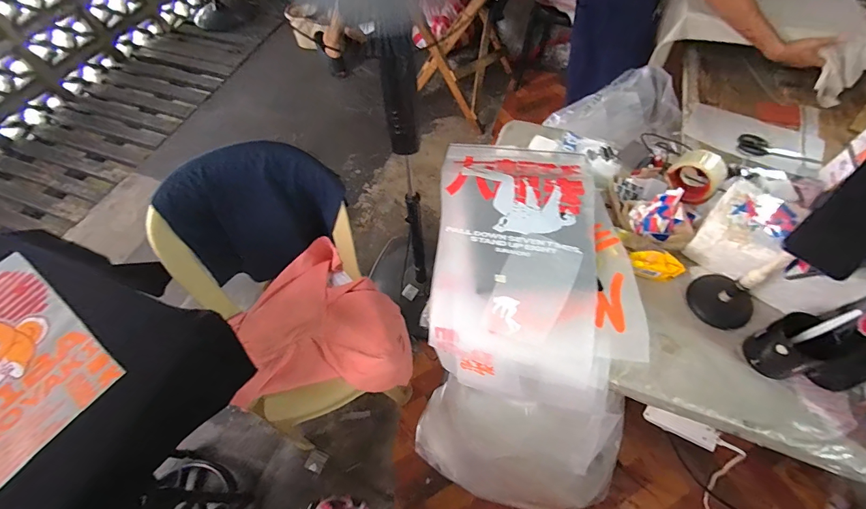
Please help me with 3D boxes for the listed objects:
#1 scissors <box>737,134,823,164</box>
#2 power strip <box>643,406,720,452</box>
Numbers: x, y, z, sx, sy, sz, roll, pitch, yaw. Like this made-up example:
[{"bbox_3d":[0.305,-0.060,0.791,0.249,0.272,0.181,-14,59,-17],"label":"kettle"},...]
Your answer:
[{"bbox_3d":[0.866,-0.261,0.968,0.175,0.016,0.063,17,60,11],"label":"scissors"},{"bbox_3d":[0.464,0.323,0.732,0.034,0.034,0.124,-44,27,-23],"label":"power strip"}]

